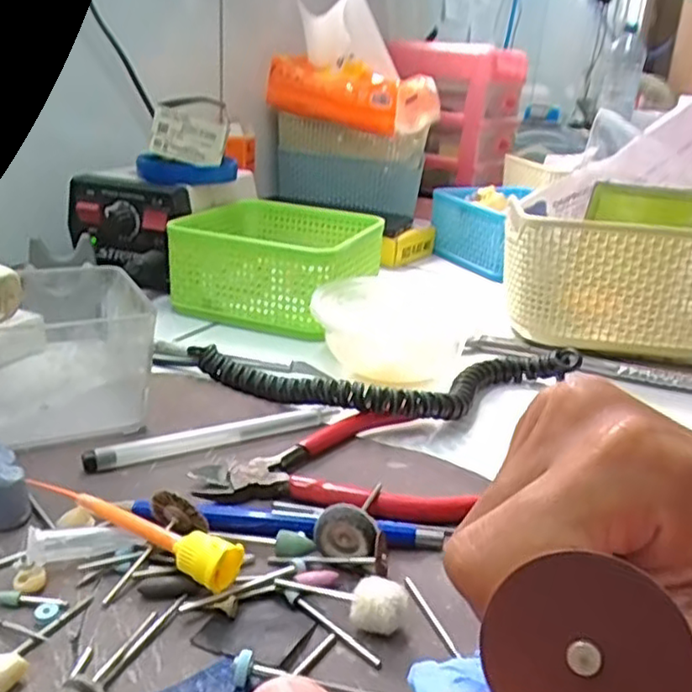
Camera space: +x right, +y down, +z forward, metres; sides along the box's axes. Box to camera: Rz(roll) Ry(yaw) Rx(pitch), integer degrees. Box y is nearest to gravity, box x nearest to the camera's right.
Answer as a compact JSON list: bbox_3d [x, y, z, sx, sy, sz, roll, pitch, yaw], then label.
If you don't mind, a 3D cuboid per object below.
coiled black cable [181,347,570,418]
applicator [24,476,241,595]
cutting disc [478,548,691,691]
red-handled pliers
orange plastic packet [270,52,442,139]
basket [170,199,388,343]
[{"bbox_3d":[0.024,0.020,0.376,0.221,0.027,0.077,3,23,-5],"label":"coiled black cable"},{"bbox_3d":[-0.079,0.067,0.246,0.088,0.019,0.014,15,25,22],"label":"applicator"},{"bbox_3d":[0.037,0.050,0.108,0.030,0.030,0.004,26,5,21],"label":"cutting disc"},{"bbox_3d":[-0.010,0.057,0.295,0.104,0.012,0.085,-5,25,-24],"label":"red-handled pliers"},{"bbox_3d":[0.004,-0.268,0.715,0.162,0.061,0.092,23,28,36],"label":"orange plastic packet"},{"bbox_3d":[-0.049,-0.065,0.519,0.129,0.063,0.131,13,24,18],"label":"basket"}]

